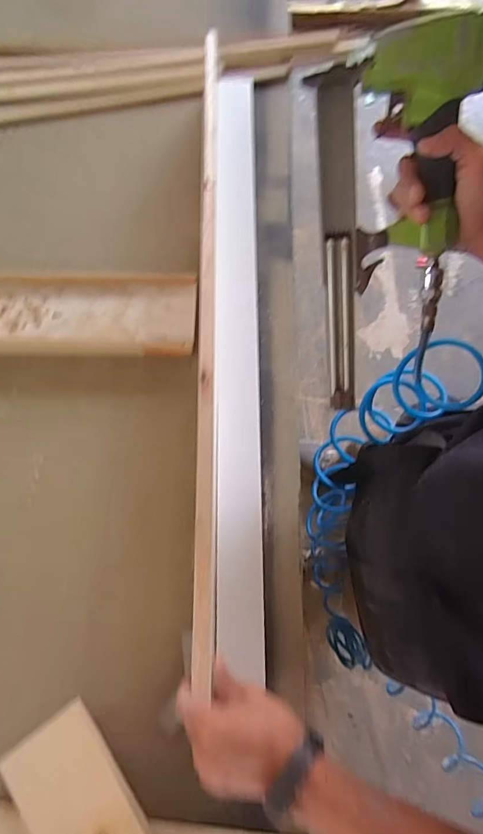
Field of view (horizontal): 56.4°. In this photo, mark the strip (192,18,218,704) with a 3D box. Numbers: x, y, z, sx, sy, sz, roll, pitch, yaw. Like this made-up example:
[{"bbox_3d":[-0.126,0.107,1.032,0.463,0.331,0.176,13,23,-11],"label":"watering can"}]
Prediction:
[{"bbox_3d":[-0.040,-0.153,0.555,0.022,0.033,0.840,-1,72,0],"label":"strip"}]

